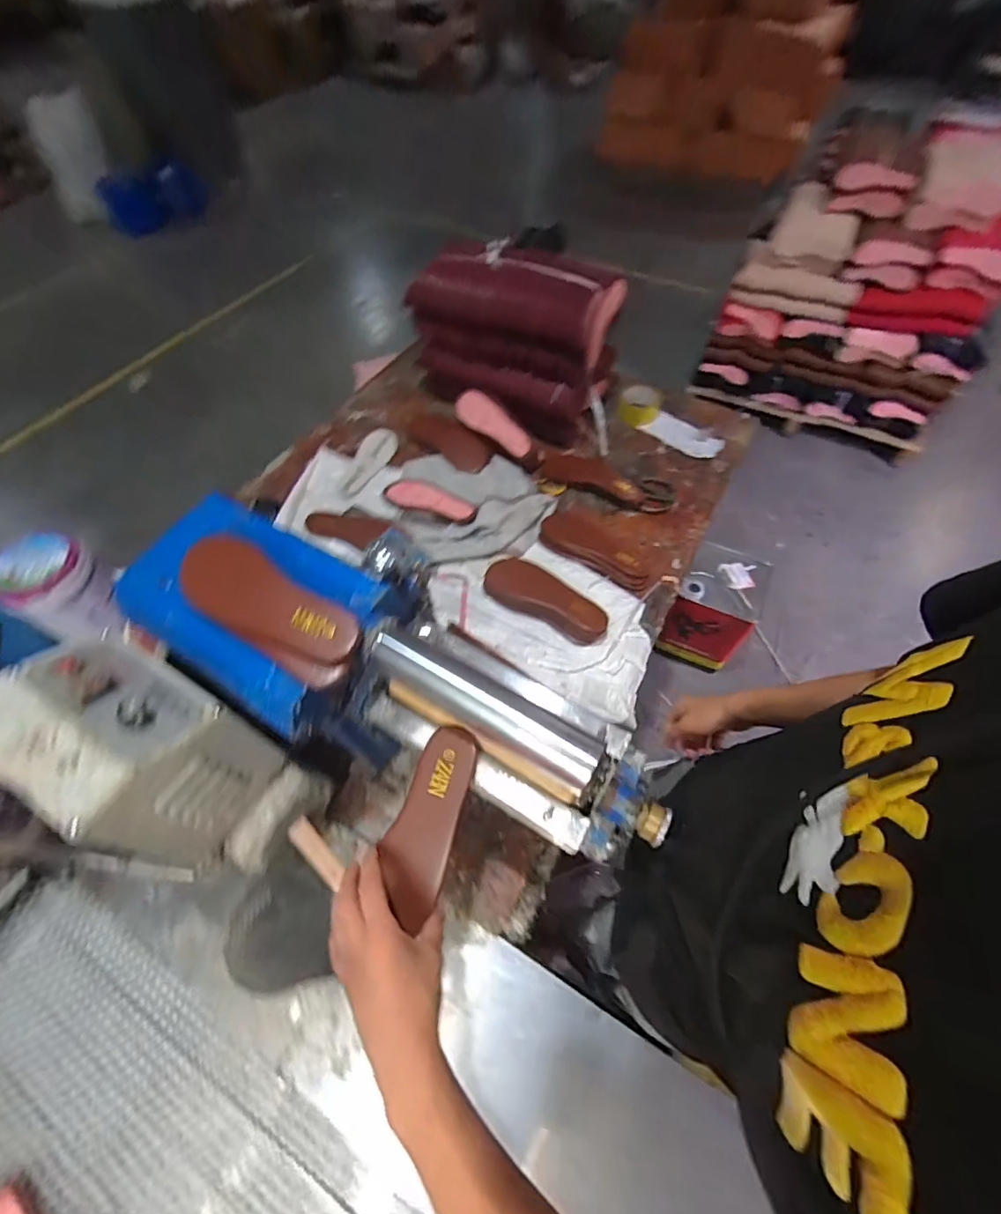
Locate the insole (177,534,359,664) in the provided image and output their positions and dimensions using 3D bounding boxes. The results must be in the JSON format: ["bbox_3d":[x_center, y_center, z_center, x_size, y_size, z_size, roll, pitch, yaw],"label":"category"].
[{"bbox_3d":[-0.237,-0.009,0.509,0.200,0.015,0.079,25,68,10],"label":"insole"}]

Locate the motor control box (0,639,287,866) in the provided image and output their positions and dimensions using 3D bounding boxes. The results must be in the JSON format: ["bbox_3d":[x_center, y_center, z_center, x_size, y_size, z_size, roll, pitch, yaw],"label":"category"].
[{"bbox_3d":[-0.378,0.144,0.535,0.186,0.198,0.144,27,61,17],"label":"motor control box"}]

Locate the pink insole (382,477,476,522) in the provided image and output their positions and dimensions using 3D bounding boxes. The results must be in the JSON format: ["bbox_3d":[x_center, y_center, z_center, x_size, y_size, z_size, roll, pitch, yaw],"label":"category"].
[{"bbox_3d":[-0.149,-0.221,1.029,0.232,0.013,0.075,23,59,29],"label":"pink insole"}]

